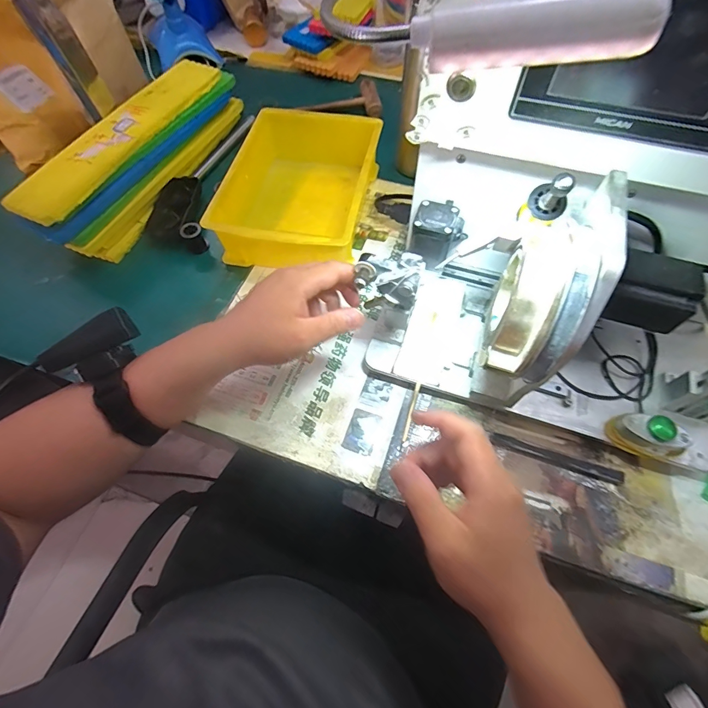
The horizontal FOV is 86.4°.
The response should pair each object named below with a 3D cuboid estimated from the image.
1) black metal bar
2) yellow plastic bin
[{"bbox_3d":[0.201,0.104,0.373,0.125,0.010,0.014,15,65,11],"label":"black metal bar"},{"bbox_3d":[-0.068,-0.224,0.511,0.173,0.069,0.240,10,63,6],"label":"yellow plastic bin"}]

